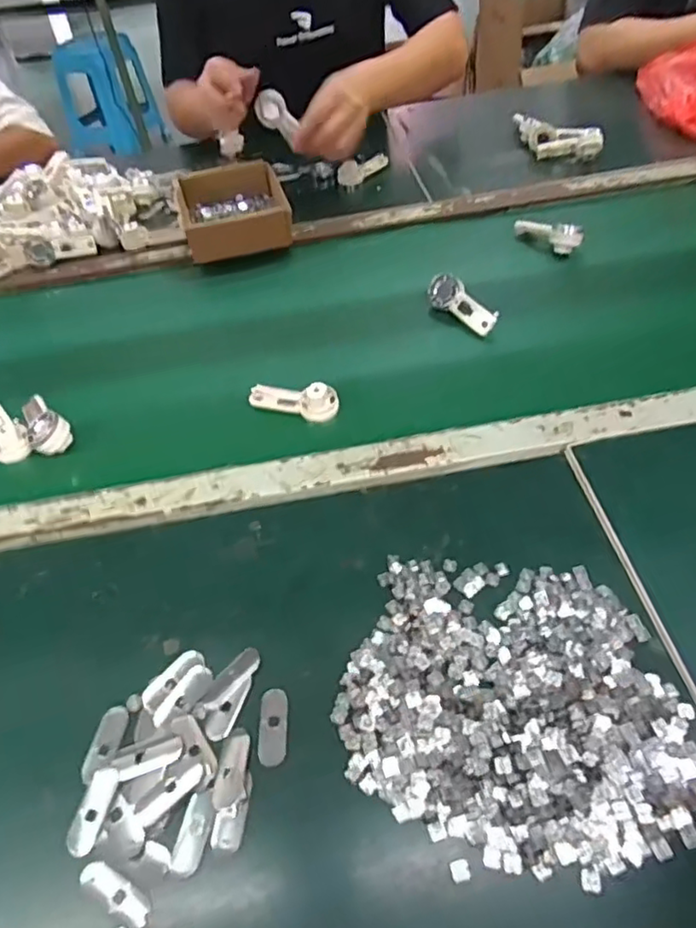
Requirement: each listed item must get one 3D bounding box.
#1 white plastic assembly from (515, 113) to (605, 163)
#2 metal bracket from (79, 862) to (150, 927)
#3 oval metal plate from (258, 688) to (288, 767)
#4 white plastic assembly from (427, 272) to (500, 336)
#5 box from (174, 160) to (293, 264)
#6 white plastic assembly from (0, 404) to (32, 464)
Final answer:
[{"bbox_3d":[0.315,-0.498,0.935,0.154,0.037,0.057,28,56,26],"label":"white plastic assembly"},{"bbox_3d":[-0.141,0.260,0.369,0.050,0.004,0.014,22,56,21],"label":"metal bracket"},{"bbox_3d":[-0.053,0.184,0.427,0.020,0.004,0.050,-3,51,3],"label":"oval metal plate"},{"bbox_3d":[0.136,-0.185,0.709,0.094,0.039,0.027,43,27,21],"label":"white plastic assembly"},{"bbox_3d":[-0.161,-0.359,0.862,0.138,0.046,0.172,-14,51,-6],"label":"box"},{"bbox_3d":[-0.363,-0.039,0.633,0.037,0.028,0.095,-36,57,-22],"label":"white plastic assembly"}]

